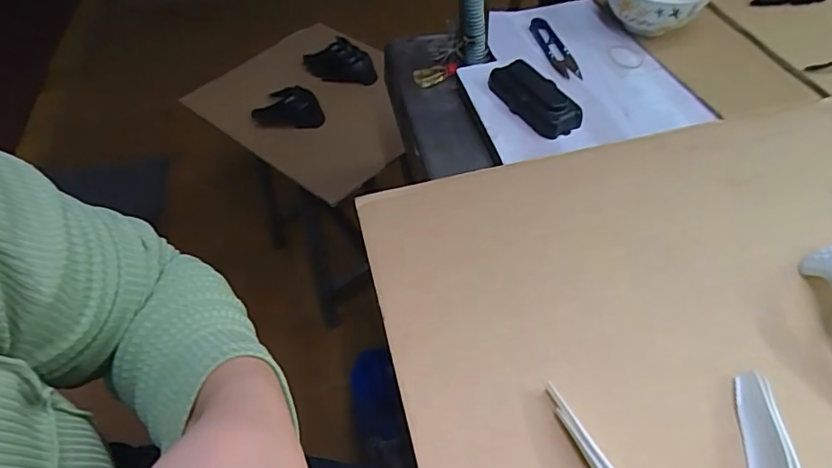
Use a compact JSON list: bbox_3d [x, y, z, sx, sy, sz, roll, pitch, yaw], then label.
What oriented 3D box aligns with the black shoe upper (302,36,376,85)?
[{"bbox_3d":[-0.161,-0.361,1.090,0.174,0.048,0.081,20,55,16],"label":"black shoe upper"}]

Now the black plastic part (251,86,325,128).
[{"bbox_3d":[-0.247,-0.248,1.008,0.141,0.032,0.097,5,52,5],"label":"black plastic part"}]

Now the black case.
[{"bbox_3d":[0.124,-0.145,0.547,0.044,0.024,0.112,-26,56,-18],"label":"black case"}]

